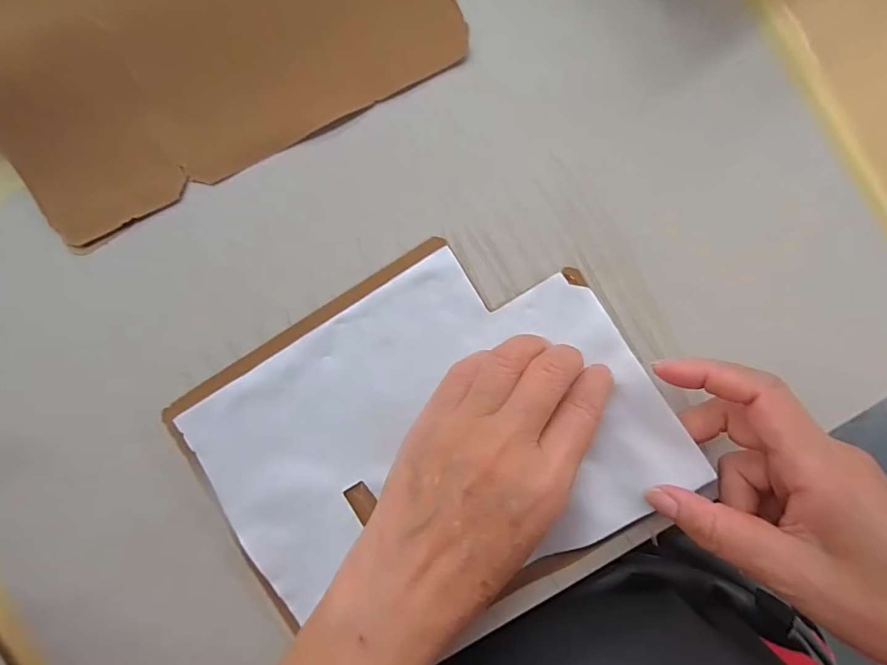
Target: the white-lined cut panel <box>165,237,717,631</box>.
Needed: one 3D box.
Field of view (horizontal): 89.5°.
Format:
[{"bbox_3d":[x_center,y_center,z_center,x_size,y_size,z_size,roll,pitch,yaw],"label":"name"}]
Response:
[{"bbox_3d":[-0.008,0.058,0.244,0.237,0.032,0.178,-33,93,1],"label":"white-lined cut panel"}]

